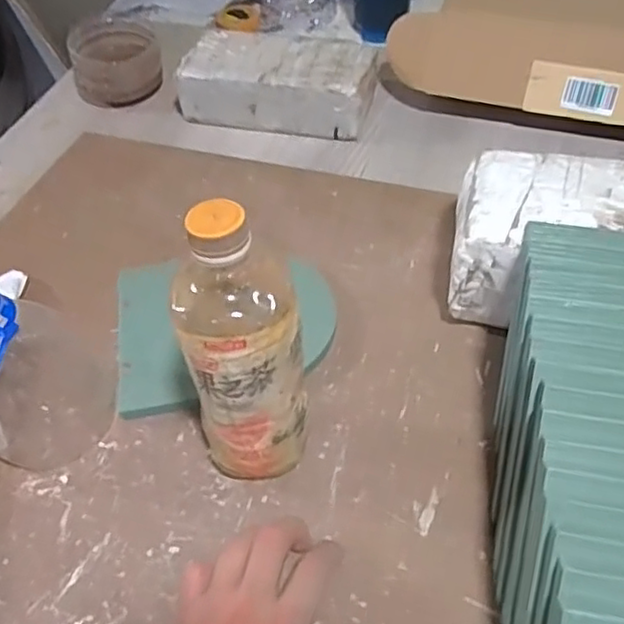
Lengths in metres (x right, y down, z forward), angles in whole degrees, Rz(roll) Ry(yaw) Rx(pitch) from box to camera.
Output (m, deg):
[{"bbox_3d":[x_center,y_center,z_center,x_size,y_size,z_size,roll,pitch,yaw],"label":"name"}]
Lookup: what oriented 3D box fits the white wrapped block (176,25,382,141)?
[{"bbox_3d":[-0.035,-0.249,0.707,0.205,0.067,0.099,8,51,9],"label":"white wrapped block"}]

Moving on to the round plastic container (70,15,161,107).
[{"bbox_3d":[-0.229,-0.300,0.759,0.105,0.068,0.102,-10,50,-6],"label":"round plastic container"}]

